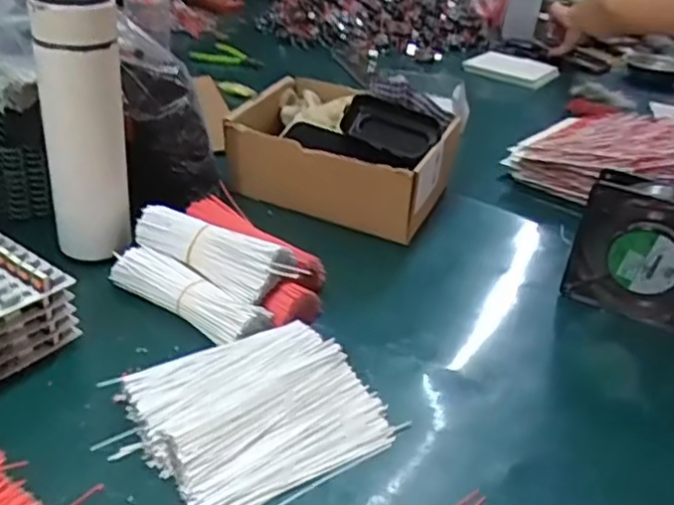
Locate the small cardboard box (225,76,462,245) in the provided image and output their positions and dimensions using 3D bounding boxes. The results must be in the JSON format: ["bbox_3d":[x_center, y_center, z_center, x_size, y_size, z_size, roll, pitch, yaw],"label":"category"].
[{"bbox_3d":[0.007,-0.112,0.752,0.231,0.096,0.164,18,33,18],"label":"small cardboard box"}]

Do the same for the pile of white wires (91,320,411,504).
[{"bbox_3d":[-0.057,0.109,0.465,0.164,0.023,0.138,-18,39,-35],"label":"pile of white wires"}]

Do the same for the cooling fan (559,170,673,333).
[{"bbox_3d":[0.270,0.001,0.587,0.118,0.121,0.028,22,34,24],"label":"cooling fan"}]

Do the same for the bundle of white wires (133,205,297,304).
[{"bbox_3d":[-0.106,-0.002,0.576,0.166,0.037,0.048,23,34,24],"label":"bundle of white wires"}]

